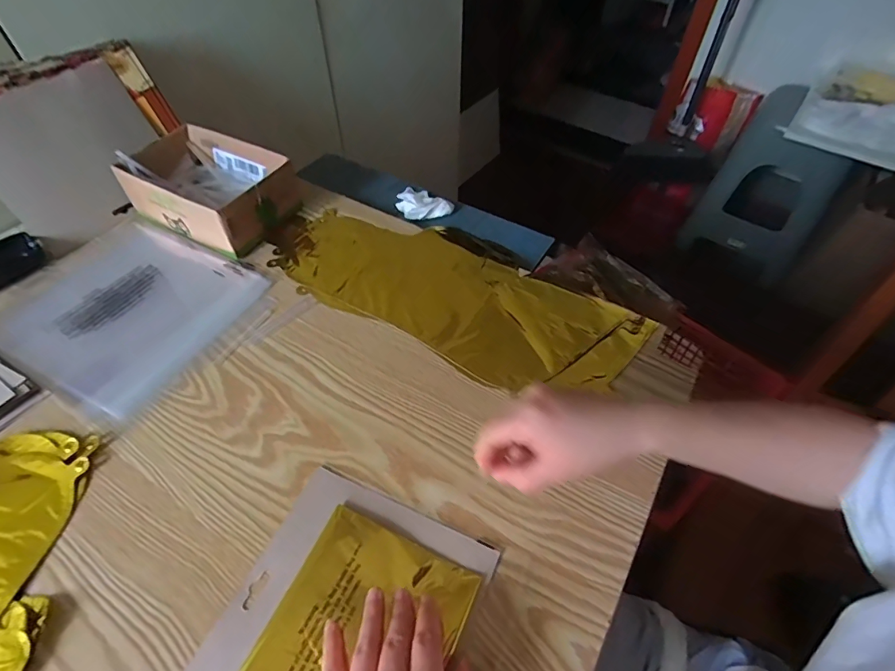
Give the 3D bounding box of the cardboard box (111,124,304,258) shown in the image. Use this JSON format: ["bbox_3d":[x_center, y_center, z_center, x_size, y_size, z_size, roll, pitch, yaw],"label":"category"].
[{"bbox_3d":[-0.305,-0.190,0.595,0.204,0.071,0.133,22,54,17],"label":"cardboard box"}]

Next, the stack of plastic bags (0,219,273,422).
[{"bbox_3d":[-0.367,-0.042,0.518,0.268,0.007,0.219,23,54,18],"label":"stack of plastic bags"}]

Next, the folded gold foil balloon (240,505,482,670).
[{"bbox_3d":[-0.061,0.205,0.313,0.120,0.006,0.140,21,53,16],"label":"folded gold foil balloon"}]

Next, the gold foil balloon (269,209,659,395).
[{"bbox_3d":[0.005,-0.061,0.529,0.415,0.009,0.190,25,55,19],"label":"gold foil balloon"}]

